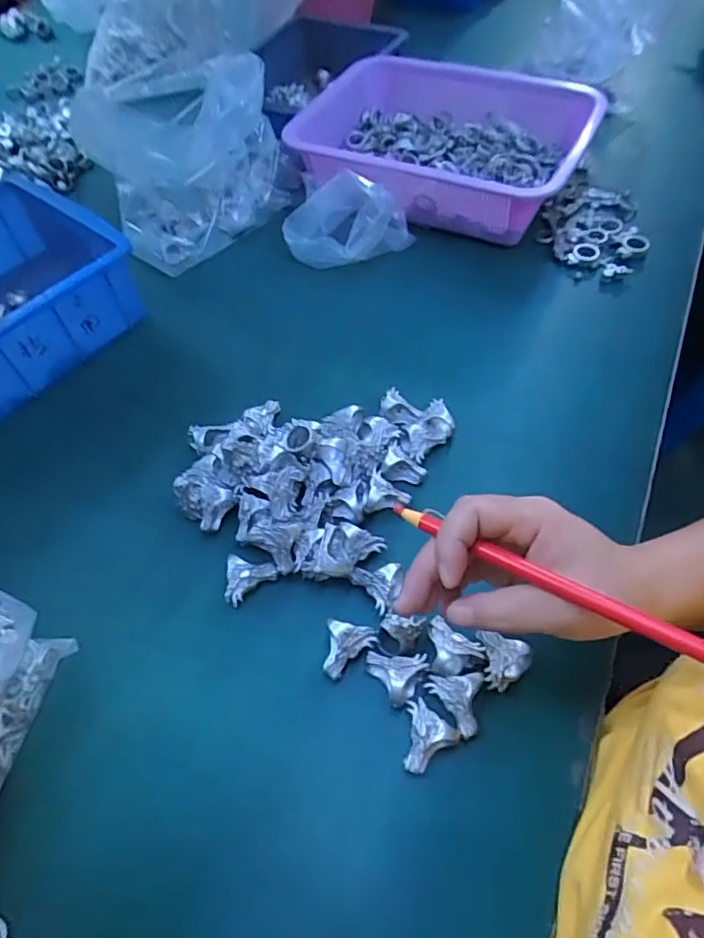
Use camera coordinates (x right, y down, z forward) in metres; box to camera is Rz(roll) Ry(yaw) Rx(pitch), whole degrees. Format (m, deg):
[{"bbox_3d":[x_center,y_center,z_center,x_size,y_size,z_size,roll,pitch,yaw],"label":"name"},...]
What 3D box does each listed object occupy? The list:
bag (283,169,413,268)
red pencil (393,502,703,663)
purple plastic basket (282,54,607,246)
[{"bbox_3d":[-0.004,-0.245,0.560,0.129,0.074,0.064,-4,57,1],"label":"bag"},{"bbox_3d":[0.090,0.051,0.267,0.170,0.007,0.010,25,63,32],"label":"red pencil"},{"bbox_3d":[0.084,-0.320,0.577,0.278,0.098,0.172,20,60,16],"label":"purple plastic basket"}]

